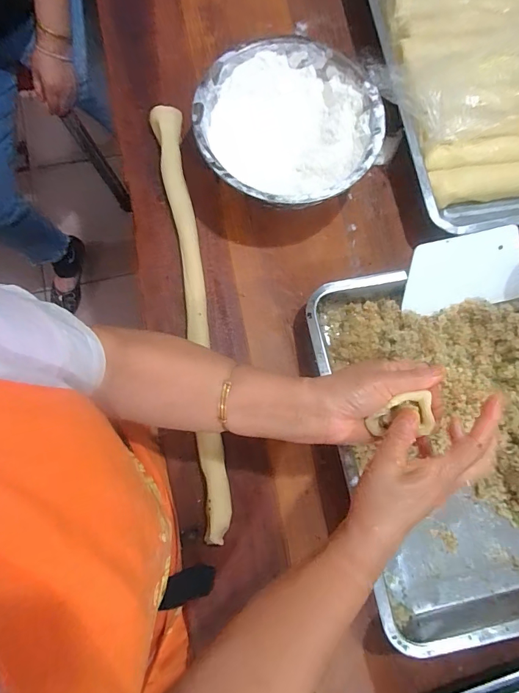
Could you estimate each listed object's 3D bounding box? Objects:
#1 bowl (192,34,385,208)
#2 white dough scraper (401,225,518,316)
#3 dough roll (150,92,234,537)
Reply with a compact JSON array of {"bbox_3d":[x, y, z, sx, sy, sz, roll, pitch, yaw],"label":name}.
[{"bbox_3d":[0.036,-0.268,0.513,0.218,0.077,0.218,0,79,-2],"label":"bowl"},{"bbox_3d":[0.247,-0.088,0.483,0.143,0.007,0.093,-12,120,3],"label":"white dough scraper"},{"bbox_3d":[-0.085,-0.052,0.494,0.035,0.028,0.540,-9,78,-1],"label":"dough roll"}]

